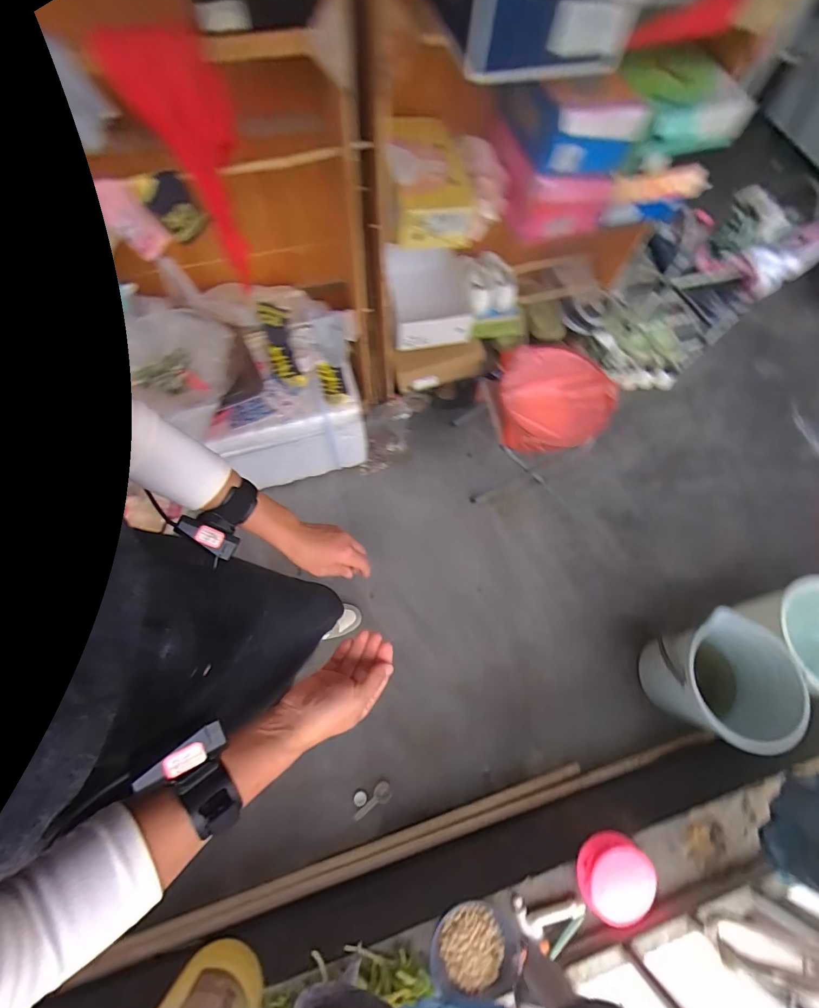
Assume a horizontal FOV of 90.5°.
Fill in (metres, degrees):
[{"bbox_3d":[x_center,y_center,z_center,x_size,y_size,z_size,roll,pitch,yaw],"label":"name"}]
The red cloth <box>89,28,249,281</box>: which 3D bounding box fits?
[{"bbox_3d":[-0.327,-0.520,0.649,0.127,0.342,0.077,20,70,5],"label":"red cloth"}]

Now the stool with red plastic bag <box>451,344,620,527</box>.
[{"bbox_3d":[0.381,-0.209,1.245,0.311,0.422,0.285,0,69,-2],"label":"stool with red plastic bag"}]

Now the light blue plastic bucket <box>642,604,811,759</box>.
[{"bbox_3d":[0.812,0.456,1.093,0.242,0.286,0.265,1,69,-2],"label":"light blue plastic bucket"}]

